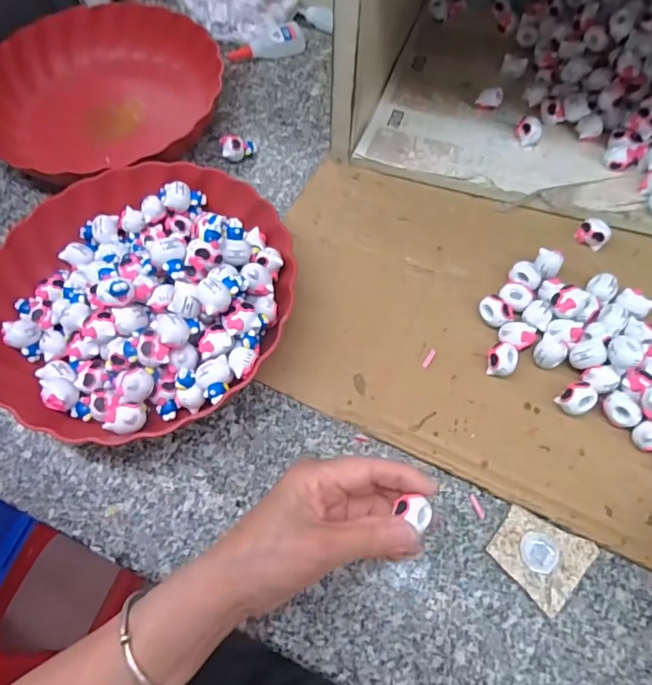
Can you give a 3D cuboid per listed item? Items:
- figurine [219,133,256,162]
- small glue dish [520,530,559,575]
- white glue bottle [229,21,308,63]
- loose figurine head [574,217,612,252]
[{"bbox_3d":[-0.087,-0.195,0.487,0.033,0.023,0.022,-14,66,-5],"label":"figurine"},{"bbox_3d":[0.143,0.141,0.327,0.023,0.005,0.025,-1,66,1],"label":"small glue dish"},{"bbox_3d":[-0.069,-0.344,0.559,0.087,0.020,0.032,-13,66,-4],"label":"white glue bottle"},{"bbox_3d":[0.234,-0.096,0.426,0.019,0.017,0.025,-40,70,-15],"label":"loose figurine head"}]

